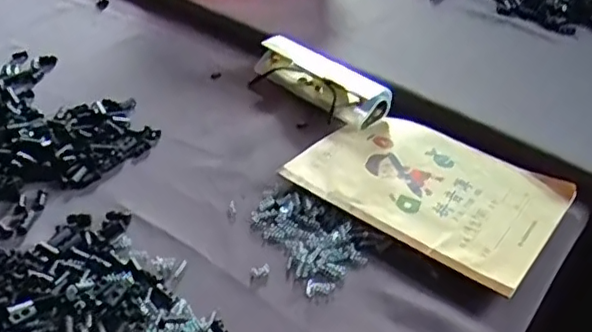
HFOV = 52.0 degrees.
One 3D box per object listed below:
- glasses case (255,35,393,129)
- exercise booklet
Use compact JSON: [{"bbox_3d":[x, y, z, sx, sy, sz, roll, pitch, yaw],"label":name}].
[{"bbox_3d":[0.021,-0.088,0.602,0.147,0.032,0.039,32,49,31],"label":"glasses case"},{"bbox_3d":[0.109,0.015,0.504,0.200,0.007,0.134,27,46,26],"label":"exercise booklet"}]

